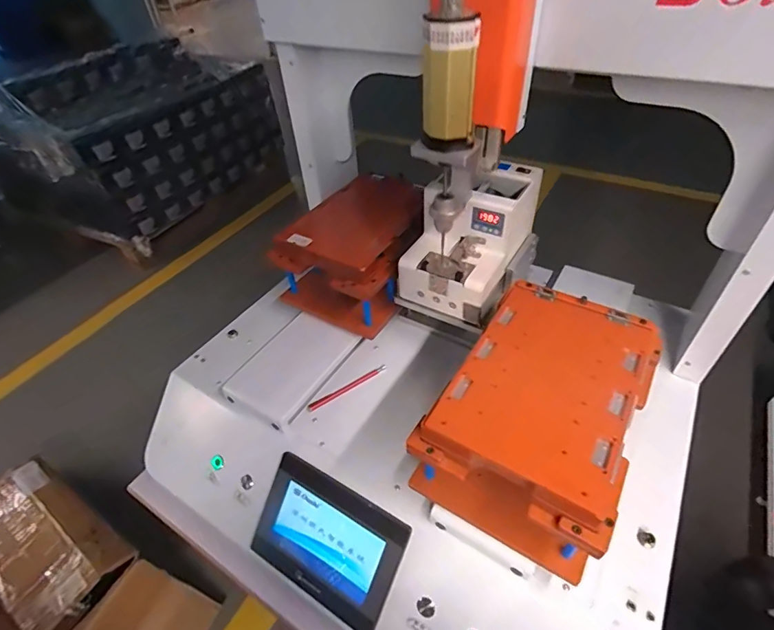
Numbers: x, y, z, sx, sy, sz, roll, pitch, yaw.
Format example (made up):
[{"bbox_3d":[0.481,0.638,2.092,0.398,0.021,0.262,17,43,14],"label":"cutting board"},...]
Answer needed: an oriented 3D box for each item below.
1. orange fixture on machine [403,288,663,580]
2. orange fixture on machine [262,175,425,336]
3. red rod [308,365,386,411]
[{"bbox_3d":[0.170,0.110,0.490,0.183,0.135,0.259,22,50,25],"label":"orange fixture on machine"},{"bbox_3d":[-0.045,-0.105,0.727,0.203,0.156,0.221,24,51,26],"label":"orange fixture on machine"},{"bbox_3d":[-0.060,0.109,0.663,0.132,0.007,0.013,-27,49,-21],"label":"red rod"}]

